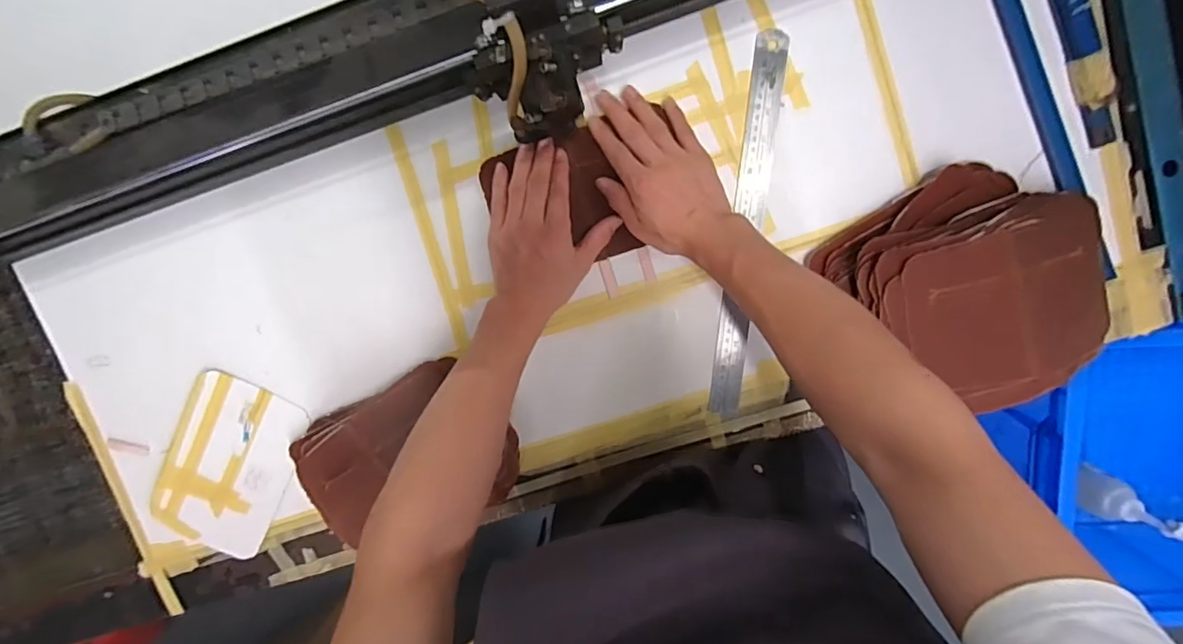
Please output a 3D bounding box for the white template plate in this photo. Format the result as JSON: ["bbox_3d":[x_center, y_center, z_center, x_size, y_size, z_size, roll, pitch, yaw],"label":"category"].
[{"bbox_3d":[-0.408,0.161,0.608,0.132,0.006,0.196,25,97,-3],"label":"white template plate"}]

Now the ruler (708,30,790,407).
[{"bbox_3d":[0.157,-0.090,0.548,0.030,0.004,0.379,6,99,6],"label":"ruler"}]

